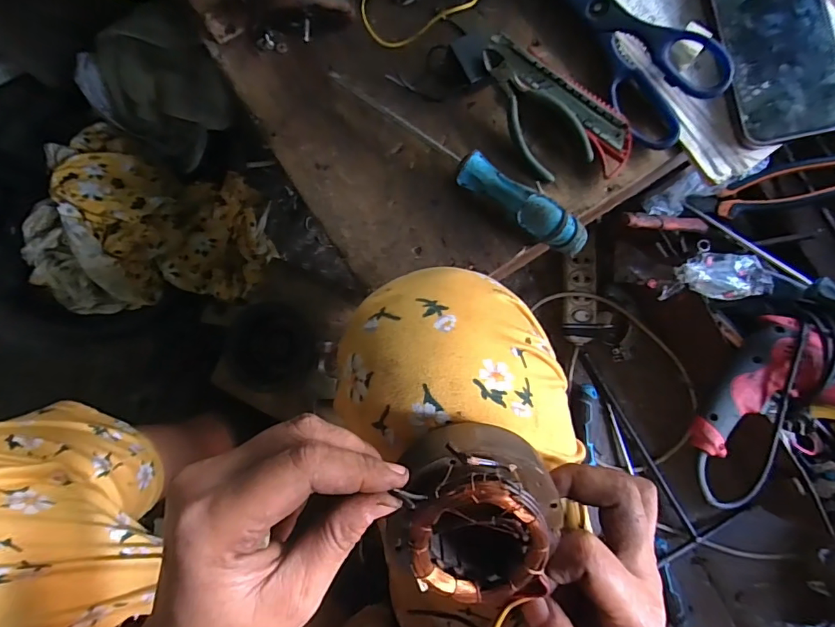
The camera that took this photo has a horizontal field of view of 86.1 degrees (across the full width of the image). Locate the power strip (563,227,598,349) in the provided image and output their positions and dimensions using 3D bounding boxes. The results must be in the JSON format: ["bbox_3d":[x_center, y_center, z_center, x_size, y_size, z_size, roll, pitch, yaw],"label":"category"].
[{"bbox_3d":[0.237,-0.040,0.652,0.045,0.028,0.165,2,86,4],"label":"power strip"}]

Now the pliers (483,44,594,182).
[{"bbox_3d":[0.093,-0.167,0.359,0.050,0.026,0.120,-26,85,2],"label":"pliers"}]

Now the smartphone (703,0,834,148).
[{"bbox_3d":[0.272,-0.213,0.340,0.080,0.008,0.164,-10,85,12],"label":"smartphone"}]

